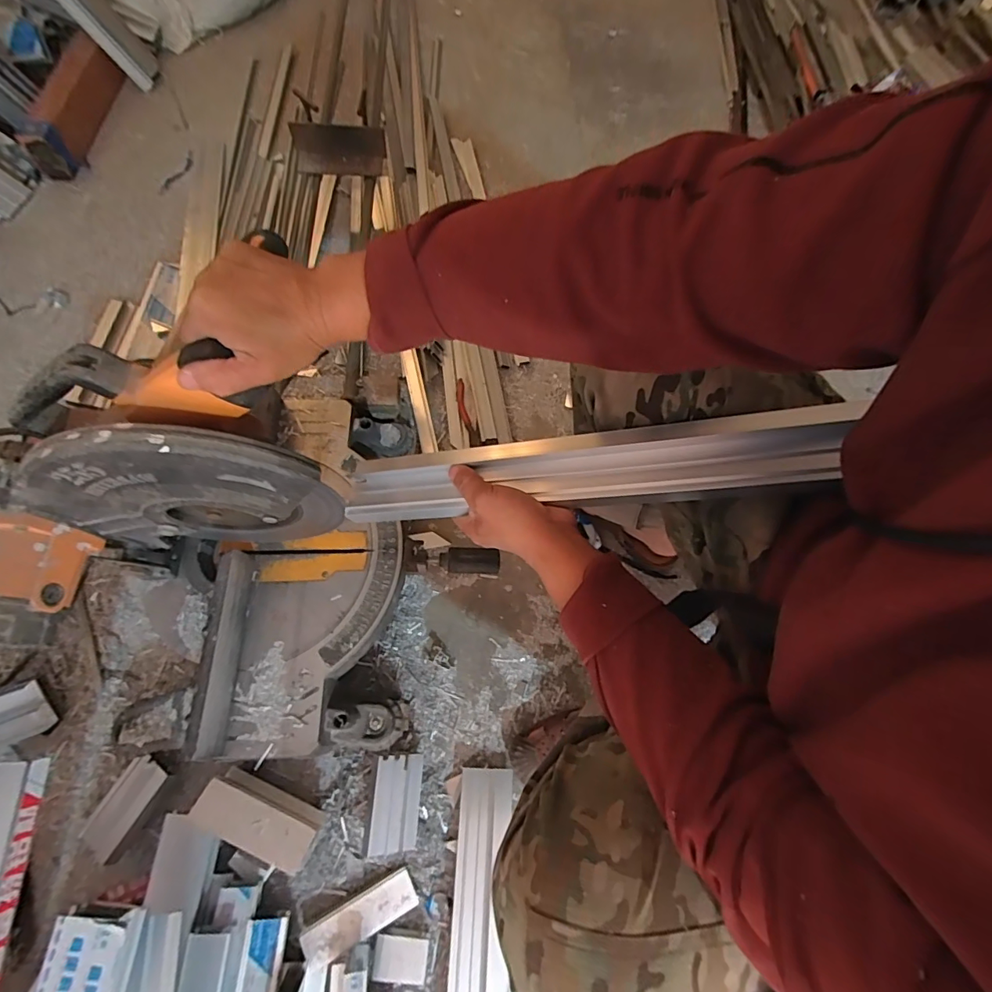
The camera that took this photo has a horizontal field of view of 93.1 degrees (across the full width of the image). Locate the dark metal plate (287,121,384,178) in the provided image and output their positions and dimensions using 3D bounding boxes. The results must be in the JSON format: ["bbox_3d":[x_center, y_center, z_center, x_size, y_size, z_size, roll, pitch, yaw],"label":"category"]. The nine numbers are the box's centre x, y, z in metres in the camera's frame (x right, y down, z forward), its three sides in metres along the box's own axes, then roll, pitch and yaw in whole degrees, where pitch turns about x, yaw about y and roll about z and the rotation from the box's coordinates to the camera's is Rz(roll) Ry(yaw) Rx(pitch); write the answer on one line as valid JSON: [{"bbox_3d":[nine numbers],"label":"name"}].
[{"bbox_3d":[-0.308,-0.681,0.926,0.175,0.064,0.056,-3,68,-3],"label":"dark metal plate"}]

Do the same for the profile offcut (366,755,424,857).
[{"bbox_3d":[-0.129,0.400,0.617,0.058,0.047,0.107,3,67,-1],"label":"profile offcut"}]

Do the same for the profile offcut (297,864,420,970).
[{"bbox_3d":[-0.166,0.519,0.581,0.134,0.021,0.044,-24,72,-12],"label":"profile offcut"}]

